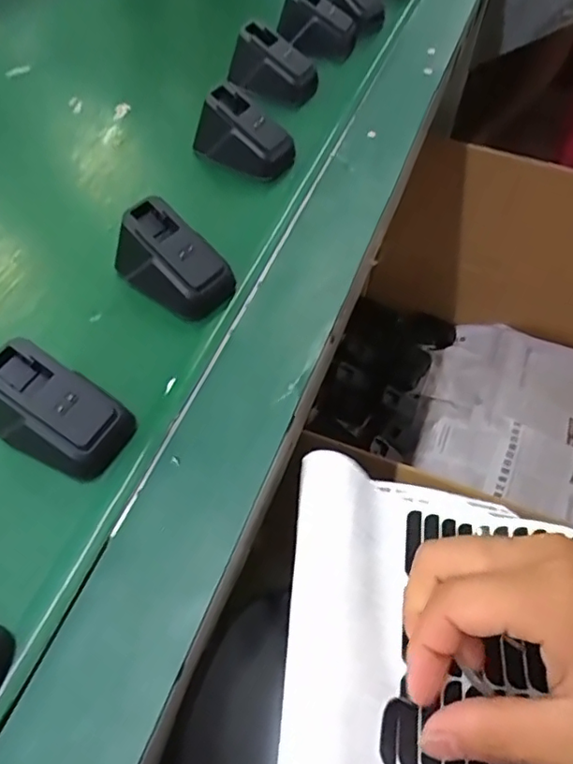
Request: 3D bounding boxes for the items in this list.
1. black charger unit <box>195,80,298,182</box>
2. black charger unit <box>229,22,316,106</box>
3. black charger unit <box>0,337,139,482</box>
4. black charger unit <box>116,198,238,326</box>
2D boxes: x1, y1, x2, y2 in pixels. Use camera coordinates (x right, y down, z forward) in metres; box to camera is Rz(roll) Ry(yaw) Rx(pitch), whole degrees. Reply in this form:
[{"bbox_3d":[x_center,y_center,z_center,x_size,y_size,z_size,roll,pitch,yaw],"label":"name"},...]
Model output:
[{"bbox_3d":[-0.030,-0.179,0.410,0.067,0.038,0.034,27,59,16],"label":"black charger unit"},{"bbox_3d":[-0.011,-0.259,0.470,0.065,0.041,0.035,27,59,16],"label":"black charger unit"},{"bbox_3d":[-0.110,0.014,0.273,0.066,0.039,0.043,23,58,13],"label":"black charger unit"},{"bbox_3d":[-0.064,-0.069,0.332,0.071,0.039,0.038,33,61,19],"label":"black charger unit"}]

